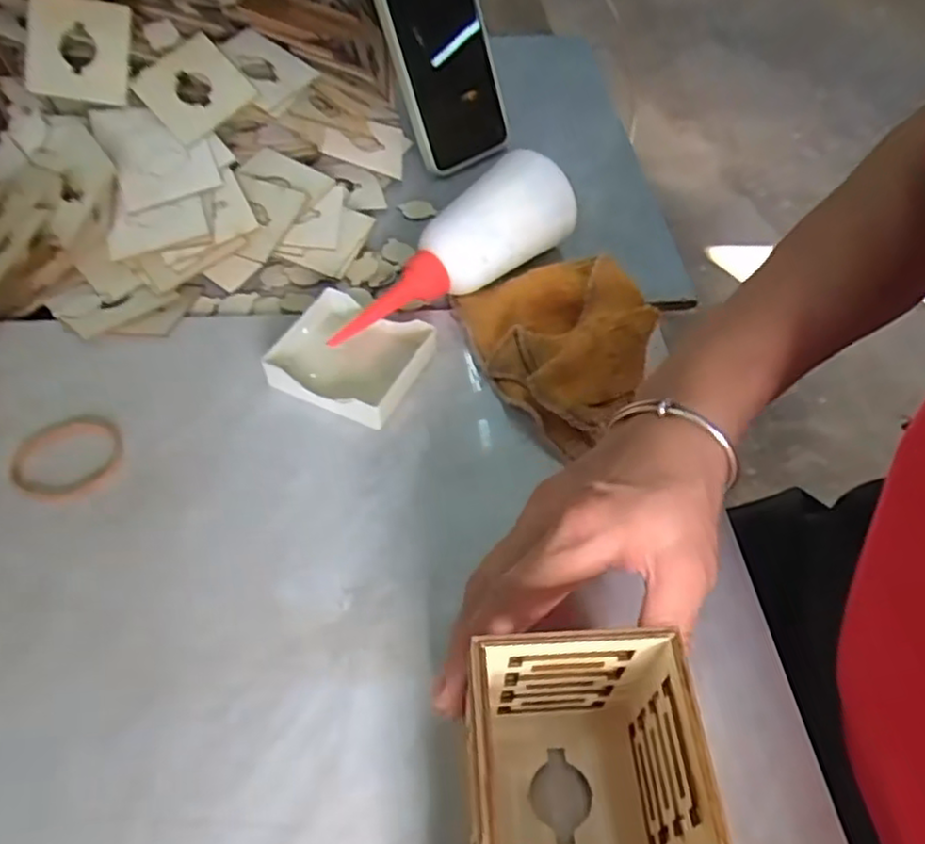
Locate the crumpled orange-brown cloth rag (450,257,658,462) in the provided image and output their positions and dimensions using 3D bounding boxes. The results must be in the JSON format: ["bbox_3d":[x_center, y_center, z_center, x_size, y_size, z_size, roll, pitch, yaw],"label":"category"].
[{"bbox_3d":[0.057,-0.050,0.400,0.088,0.047,0.131,-14,53,-14],"label":"crumpled orange-brown cloth rag"}]

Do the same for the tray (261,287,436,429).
[{"bbox_3d":[-0.064,-0.038,0.405,0.086,0.023,0.076,20,53,13],"label":"tray"}]

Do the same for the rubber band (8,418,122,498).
[{"bbox_3d":[-0.202,0.016,0.356,0.052,0.004,0.048,1,51,-2],"label":"rubber band"}]

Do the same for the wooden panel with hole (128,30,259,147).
[{"bbox_3d":[-0.187,-0.232,0.482,0.064,0.008,0.071,-42,78,-14],"label":"wooden panel with hole"}]

